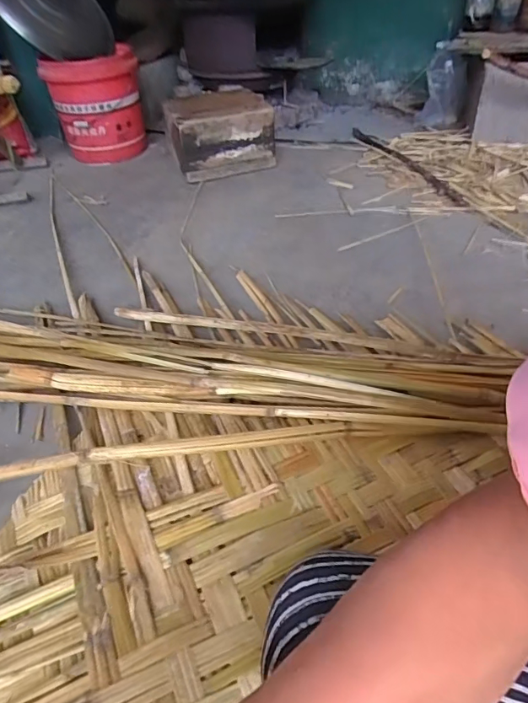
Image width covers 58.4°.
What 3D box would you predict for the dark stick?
[{"bbox_3d":[0.379,-0.511,1.279,0.065,0.022,0.589,-11,40,-10],"label":"dark stick"}]

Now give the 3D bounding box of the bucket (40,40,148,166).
[{"bbox_3d":[-0.506,-0.749,1.457,0.269,0.272,0.261,-12,40,-10],"label":"bucket"}]

